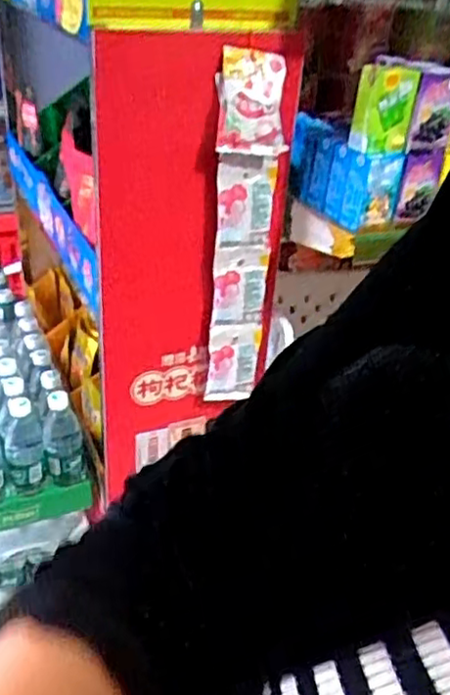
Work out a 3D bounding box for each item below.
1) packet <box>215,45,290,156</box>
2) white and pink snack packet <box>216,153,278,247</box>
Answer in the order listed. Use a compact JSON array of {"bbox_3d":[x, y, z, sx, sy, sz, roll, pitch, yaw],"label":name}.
[{"bbox_3d":[0.040,-0.318,0.864,0.100,0.133,0.023,-10,33,-22],"label":"packet"},{"bbox_3d":[0.029,-0.211,0.949,0.084,0.148,0.011,-10,41,-17],"label":"white and pink snack packet"}]

